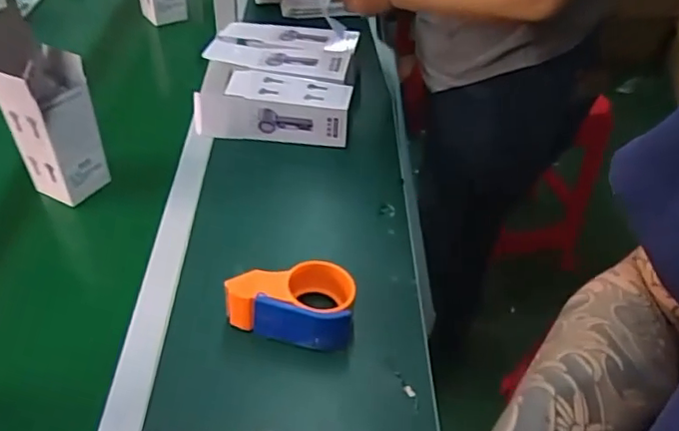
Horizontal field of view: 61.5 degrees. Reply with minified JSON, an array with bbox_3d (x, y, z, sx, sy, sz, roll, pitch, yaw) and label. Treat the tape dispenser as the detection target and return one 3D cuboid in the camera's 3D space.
[{"bbox_3d":[-0.051,0.101,0.662,0.142,0.079,0.094,13,45,11],"label":"tape dispenser"}]

